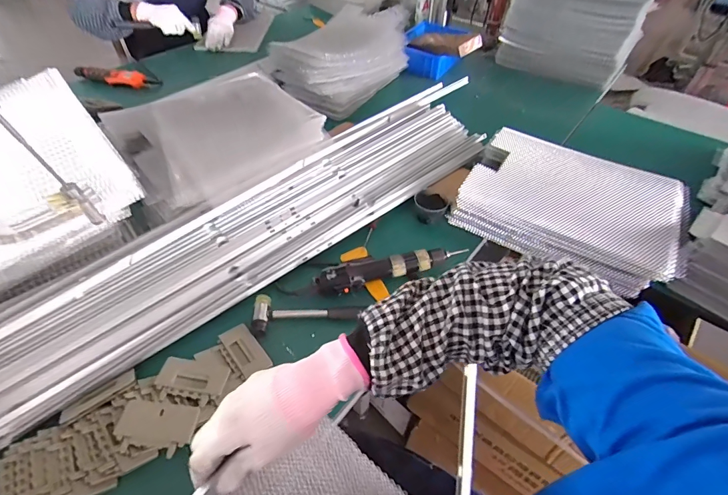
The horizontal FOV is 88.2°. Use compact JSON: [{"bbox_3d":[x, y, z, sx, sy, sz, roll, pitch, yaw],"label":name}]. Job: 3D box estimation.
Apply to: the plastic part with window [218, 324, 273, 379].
[{"bbox_3d":[-0.172,0.149,0.547,0.041,0.007,0.085,-31,56,-26],"label":"plastic part with window"}]

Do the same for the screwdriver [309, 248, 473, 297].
[{"bbox_3d":[0.047,0.033,0.634,0.262,0.041,0.046,-11,49,-12],"label":"screwdriver"}]

